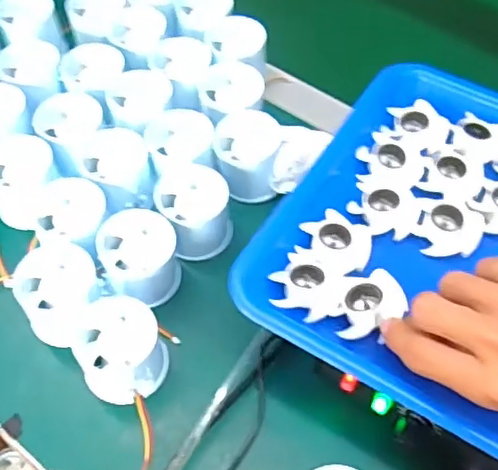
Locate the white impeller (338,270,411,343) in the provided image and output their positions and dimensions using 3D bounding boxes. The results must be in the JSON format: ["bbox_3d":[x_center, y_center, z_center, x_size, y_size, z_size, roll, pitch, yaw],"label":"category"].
[{"bbox_3d":[0.072,0.040,0.347,0.035,0.019,0.043,10,55,6],"label":"white impeller"}]

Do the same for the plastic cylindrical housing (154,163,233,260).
[{"bbox_3d":[-0.039,-0.014,0.451,0.058,0.045,0.063,-3,55,-3],"label":"plastic cylindrical housing"}]

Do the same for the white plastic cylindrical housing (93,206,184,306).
[{"bbox_3d":[-0.076,0.016,0.428,0.057,0.045,0.061,0,55,-1],"label":"white plastic cylindrical housing"}]

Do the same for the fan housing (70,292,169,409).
[{"bbox_3d":[-0.084,0.075,0.391,0.053,0.043,0.055,0,55,-1],"label":"fan housing"}]

